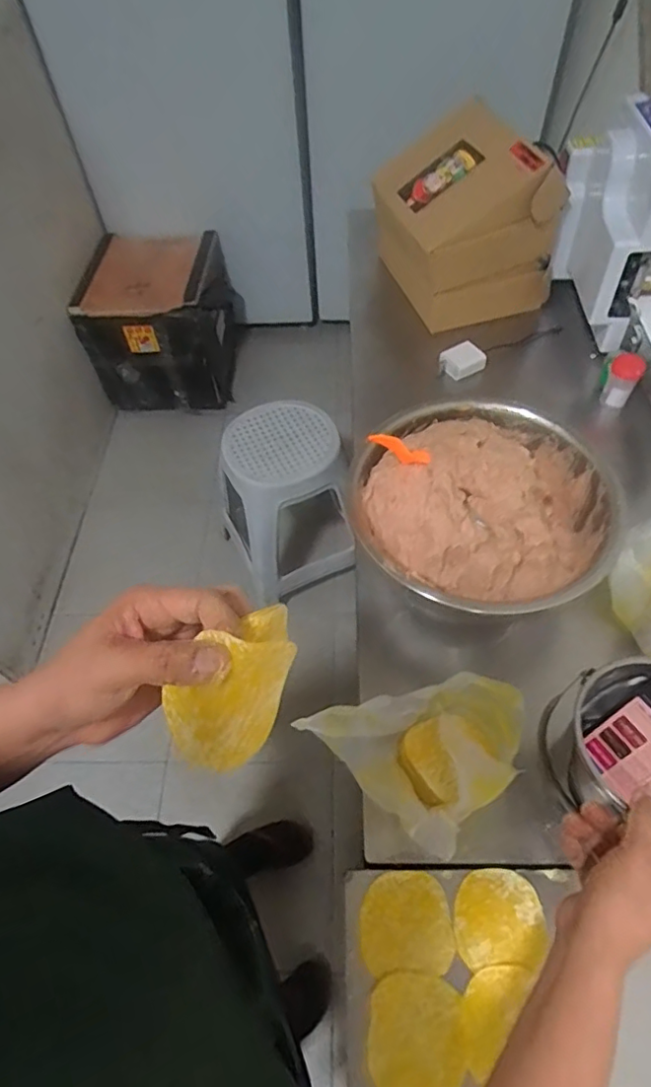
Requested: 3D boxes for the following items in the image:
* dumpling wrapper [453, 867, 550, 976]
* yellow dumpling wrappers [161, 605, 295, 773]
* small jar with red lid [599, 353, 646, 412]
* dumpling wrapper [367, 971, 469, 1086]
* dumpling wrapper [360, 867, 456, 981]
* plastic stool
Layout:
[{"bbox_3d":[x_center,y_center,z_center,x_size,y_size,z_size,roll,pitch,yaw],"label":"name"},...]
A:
[{"bbox_3d":[0.151,0.325,0.496,0.076,0.004,0.073,0,55,3],"label":"dumpling wrapper"},{"bbox_3d":[-0.046,0.074,0.296,0.081,0.063,0.045,-33,60,-19],"label":"yellow dumpling wrappers"},{"bbox_3d":[0.423,-0.229,0.817,0.041,0.074,0.037,28,60,21],"label":"small jar with red lid"},{"bbox_3d":[0.073,0.391,0.455,0.074,0.004,0.076,-1,55,2],"label":"dumpling wrapper"},{"bbox_3d":[0.070,0.330,0.500,0.077,0.005,0.076,-3,55,1],"label":"dumpling wrapper"},{"bbox_3d":[-0.093,-0.089,1.486,0.290,0.438,0.331,-18,55,-10],"label":"plastic stool"}]

